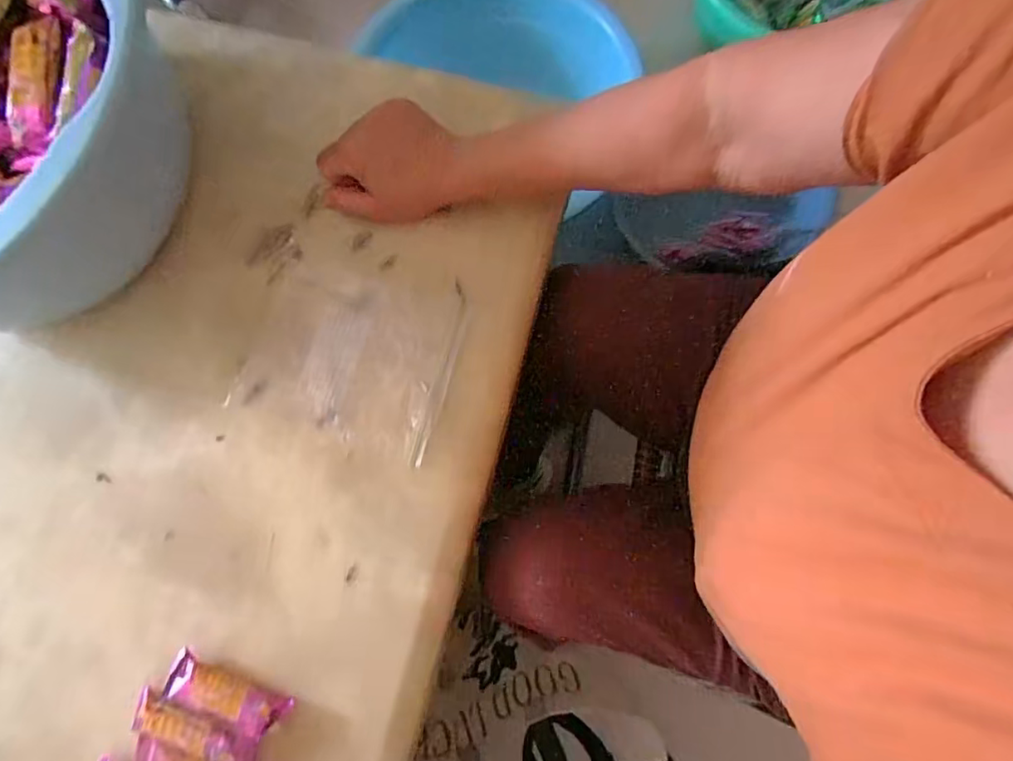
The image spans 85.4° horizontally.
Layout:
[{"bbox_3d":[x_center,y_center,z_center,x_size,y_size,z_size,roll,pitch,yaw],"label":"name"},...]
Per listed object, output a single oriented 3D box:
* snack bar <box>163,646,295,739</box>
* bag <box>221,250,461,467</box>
[{"bbox_3d":[-0.194,0.218,0.379,0.083,0.013,0.027,23,82,6],"label":"snack bar"},{"bbox_3d":[-0.122,-0.022,0.429,0.156,0.005,0.133,15,82,6],"label":"bag"}]

